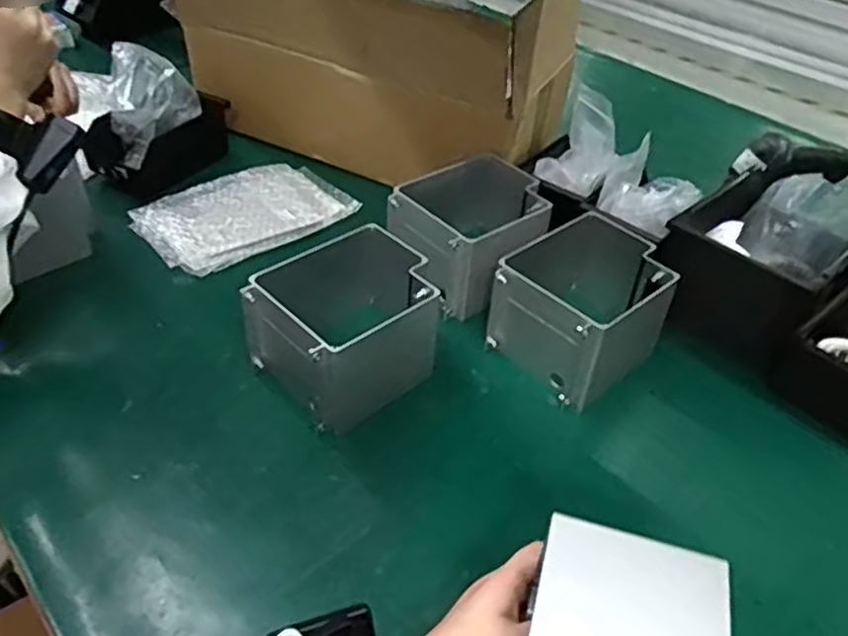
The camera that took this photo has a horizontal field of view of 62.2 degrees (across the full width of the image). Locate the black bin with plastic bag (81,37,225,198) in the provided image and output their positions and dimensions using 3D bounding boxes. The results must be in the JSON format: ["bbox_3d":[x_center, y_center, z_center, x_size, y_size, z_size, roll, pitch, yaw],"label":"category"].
[{"bbox_3d":[-0.345,-0.261,0.906,0.090,0.155,0.169,24,45,22],"label":"black bin with plastic bag"}]

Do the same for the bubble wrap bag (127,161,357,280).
[{"bbox_3d":[-0.221,-0.131,0.870,0.244,0.020,0.156,-30,51,-33],"label":"bubble wrap bag"}]

